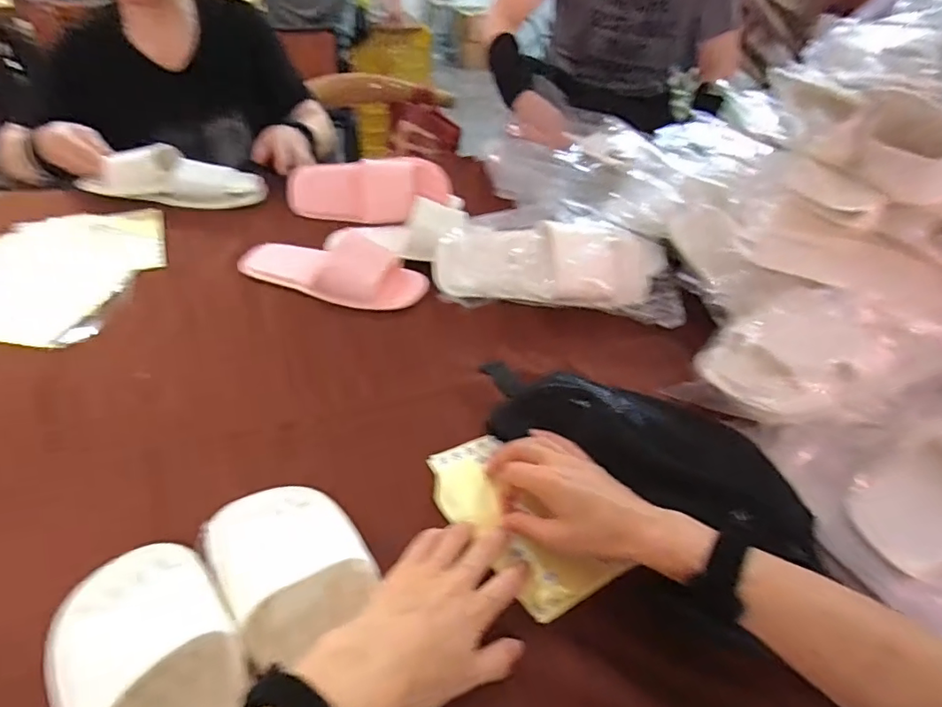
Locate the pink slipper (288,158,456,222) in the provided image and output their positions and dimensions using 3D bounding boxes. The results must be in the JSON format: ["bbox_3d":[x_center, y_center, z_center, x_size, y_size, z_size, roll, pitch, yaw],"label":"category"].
[{"bbox_3d":[-0.154,-0.245,0.804,0.245,0.083,0.079,-2,42,-10],"label":"pink slipper"}]

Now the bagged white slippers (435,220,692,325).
[{"bbox_3d":[0.119,-0.116,0.686,0.327,0.072,0.114,4,42,-3],"label":"bagged white slippers"}]

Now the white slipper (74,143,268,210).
[{"bbox_3d":[-0.448,-0.282,0.817,0.235,0.064,0.107,-3,46,-27],"label":"white slipper"}]

